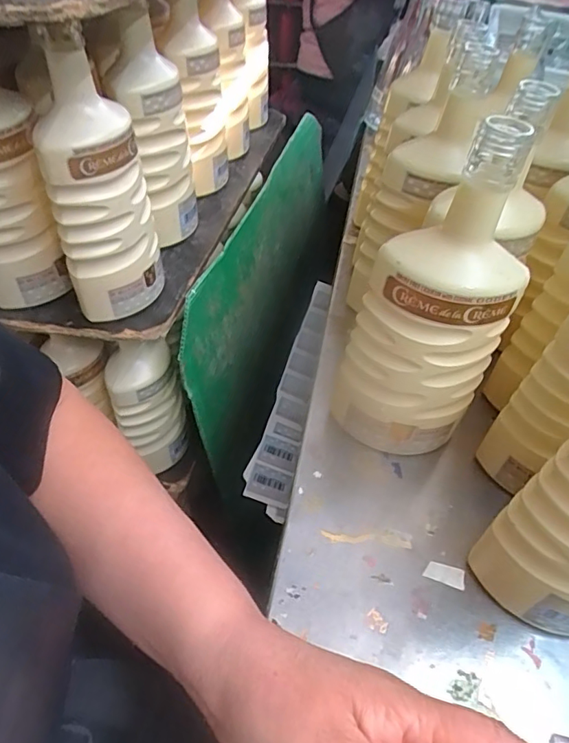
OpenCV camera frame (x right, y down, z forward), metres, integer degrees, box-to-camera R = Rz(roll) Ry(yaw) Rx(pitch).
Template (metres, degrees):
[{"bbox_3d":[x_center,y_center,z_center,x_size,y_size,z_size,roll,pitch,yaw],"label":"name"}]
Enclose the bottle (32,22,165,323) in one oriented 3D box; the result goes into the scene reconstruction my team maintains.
[{"bbox_3d":[-0.153,-0.148,0.427,0.066,0.222,0.070,3,47,1],"label":"bottle"}]

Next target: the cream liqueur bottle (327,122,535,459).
[{"bbox_3d":[0.103,-0.034,0.359,0.089,0.246,0.073,-19,50,-21],"label":"cream liqueur bottle"}]

